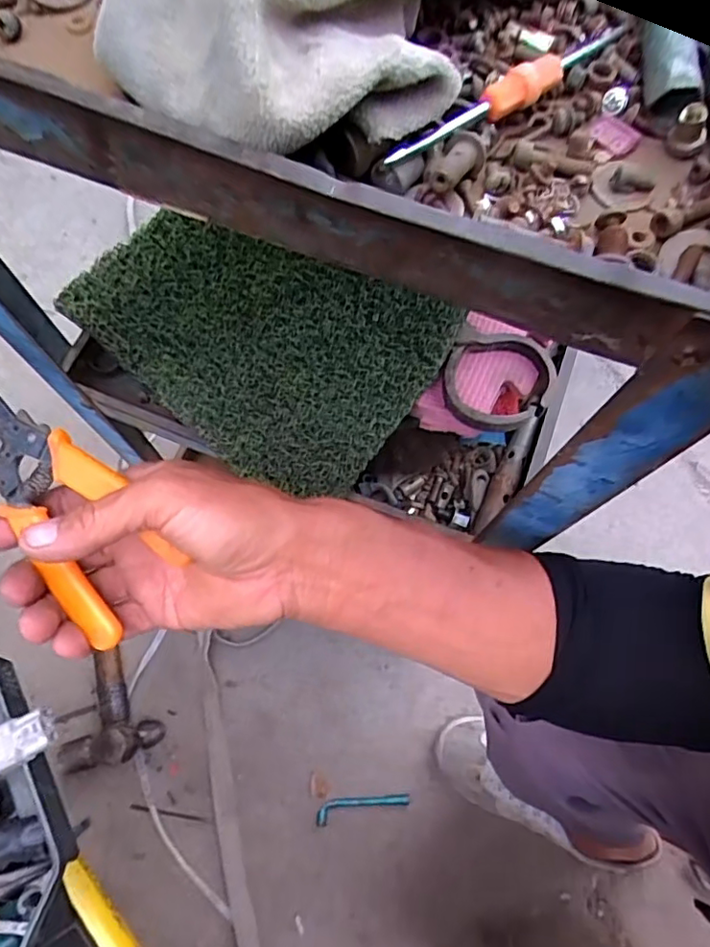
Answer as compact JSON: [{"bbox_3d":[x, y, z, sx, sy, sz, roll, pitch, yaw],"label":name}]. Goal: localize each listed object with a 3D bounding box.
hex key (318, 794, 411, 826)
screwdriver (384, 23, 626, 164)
[{"bbox_3d":[0.010,0.417,0.746,0.118,0.006,0.024,-10,67,-6],"label":"hex key"},{"bbox_3d":[0.062,-0.146,0.222,0.133,0.012,0.009,-38,73,-17],"label":"screwdriver"}]

